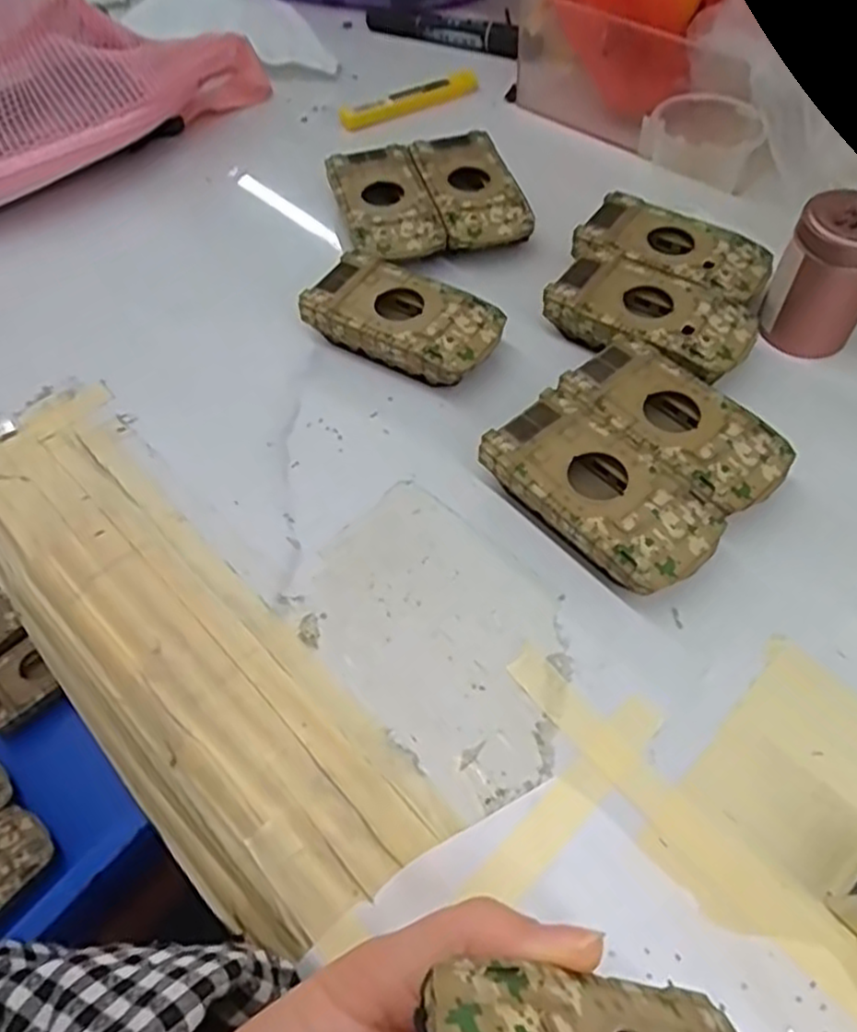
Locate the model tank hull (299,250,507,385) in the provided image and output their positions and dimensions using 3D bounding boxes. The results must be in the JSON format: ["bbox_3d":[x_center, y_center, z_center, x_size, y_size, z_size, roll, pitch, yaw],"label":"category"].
[{"bbox_3d":[-0.011,-0.096,0.368,0.094,0.027,0.052,28,61,19],"label":"model tank hull"}]

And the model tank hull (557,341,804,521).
[{"bbox_3d":[0.107,-0.036,0.323,0.052,0.026,0.094,-38,63,-21],"label":"model tank hull"}]

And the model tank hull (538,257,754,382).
[{"bbox_3d":[0.109,-0.094,0.361,0.094,0.025,0.053,28,61,19],"label":"model tank hull"}]

